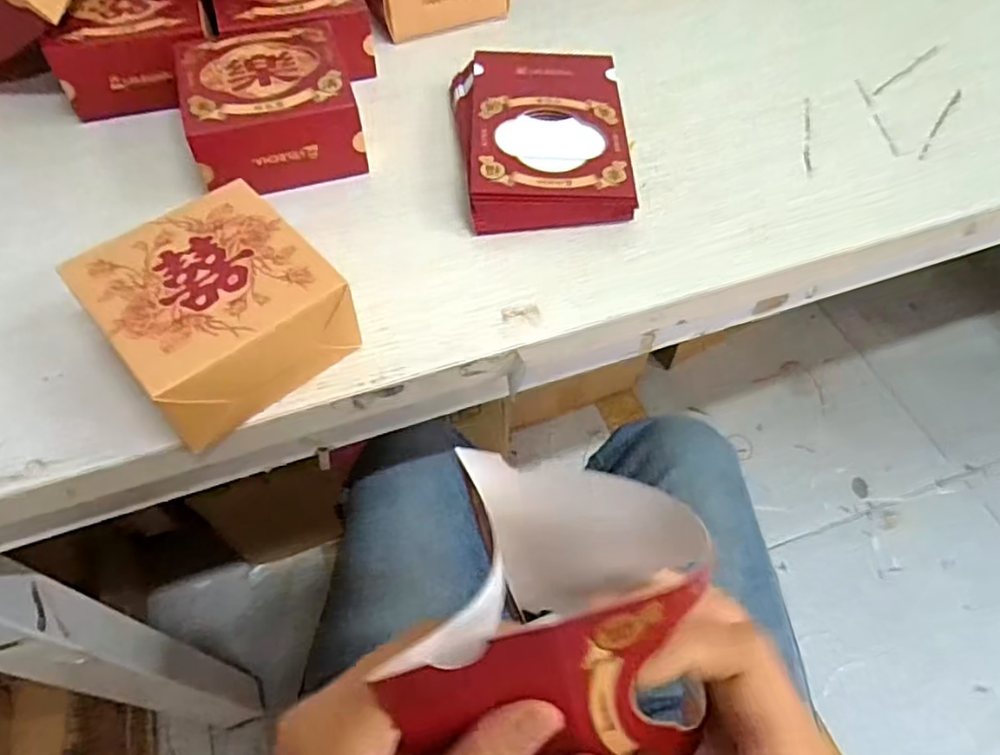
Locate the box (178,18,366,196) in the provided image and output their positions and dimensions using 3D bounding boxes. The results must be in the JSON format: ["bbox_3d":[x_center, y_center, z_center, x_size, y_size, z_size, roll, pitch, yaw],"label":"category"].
[{"bbox_3d":[-0.149,-0.176,0.430,0.100,0.057,0.106,-16,59,-10],"label":"box"}]

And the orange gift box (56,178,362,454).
[{"bbox_3d":[-0.142,-0.034,0.336,0.098,0.057,0.103,-36,64,-21],"label":"orange gift box"}]

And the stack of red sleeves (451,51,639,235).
[{"bbox_3d":[0.028,-0.163,0.439,0.108,0.029,0.157,-3,57,-2],"label":"stack of red sleeves"}]

